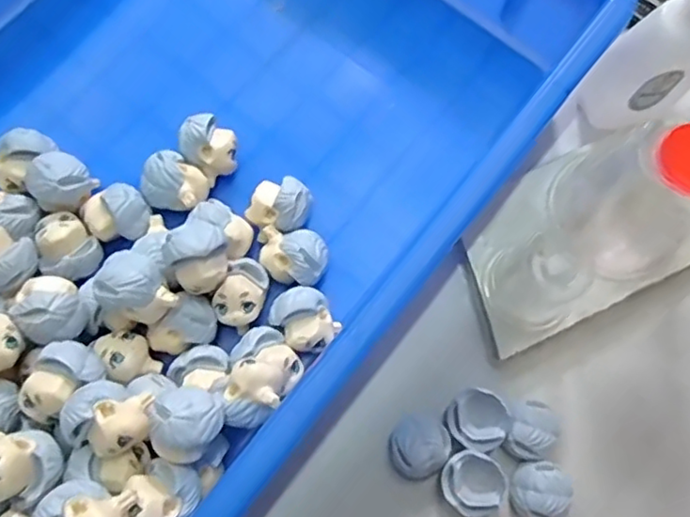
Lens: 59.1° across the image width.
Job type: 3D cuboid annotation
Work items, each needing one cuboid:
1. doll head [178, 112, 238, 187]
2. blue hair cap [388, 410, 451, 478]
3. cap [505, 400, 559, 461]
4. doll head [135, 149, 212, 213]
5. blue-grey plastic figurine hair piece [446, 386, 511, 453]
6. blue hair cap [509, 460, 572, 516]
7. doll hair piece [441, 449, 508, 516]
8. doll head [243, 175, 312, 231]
[{"bbox_3d":[-0.058,-0.047,0.266,0.022,0.026,0.025,-33,80,-10],"label":"doll head"},{"bbox_3d":[0.029,0.075,0.246,0.024,0.013,0.022,1,76,-3],"label":"blue hair cap"},{"bbox_3d":[0.076,0.070,0.251,0.019,0.017,0.023,20,76,2],"label":"cap"},{"bbox_3d":[-0.072,-0.030,0.262,0.027,0.025,0.023,36,77,6],"label":"doll head"},{"bbox_3d":[0.054,0.065,0.250,0.023,0.013,0.024,1,76,-3],"label":"blue-grey plastic figurine hair piece"},{"bbox_3d":[0.078,0.093,0.243,0.021,0.013,0.023,1,76,-3],"label":"blue hair cap"},{"bbox_3d":[0.050,0.089,0.242,0.024,0.012,0.023,1,76,-3],"label":"doll hair piece"},{"bbox_3d":[-0.027,-0.022,0.261,0.025,0.025,0.023,1,76,-3],"label":"doll head"}]

